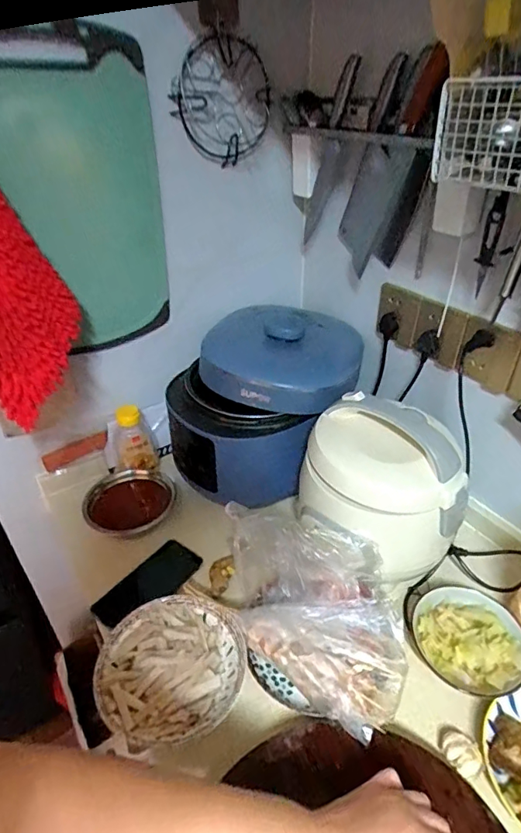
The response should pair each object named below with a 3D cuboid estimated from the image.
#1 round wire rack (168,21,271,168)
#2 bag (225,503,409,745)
[{"bbox_3d":[-0.045,-0.453,0.682,0.056,0.142,0.164,41,14,31],"label":"round wire rack"},{"bbox_3d":[0.069,0.224,0.590,0.168,0.113,0.265,-28,41,-32],"label":"bag"}]

